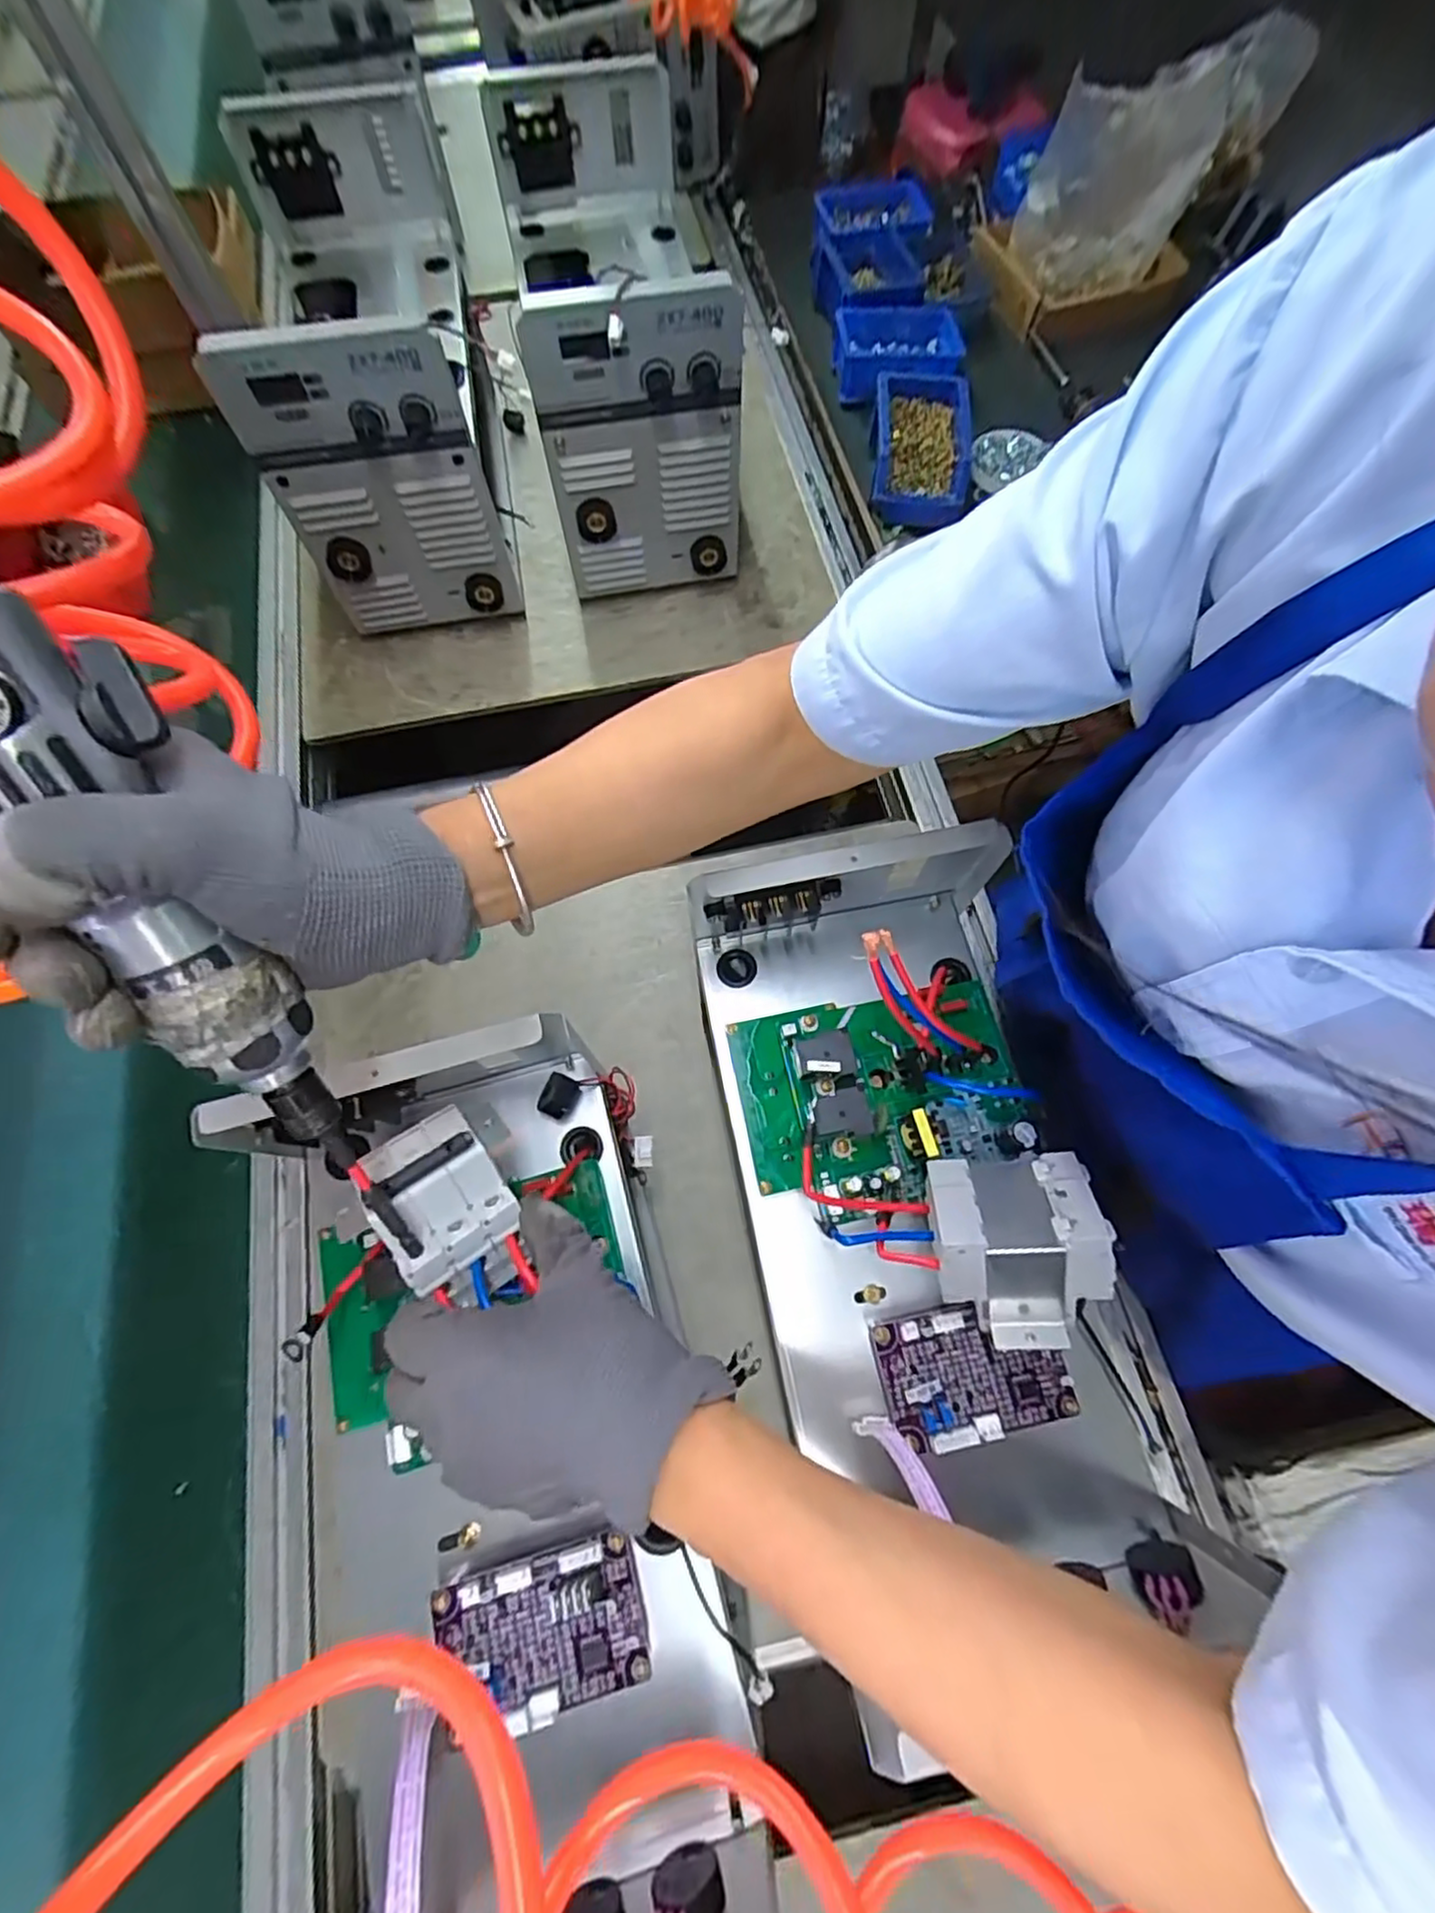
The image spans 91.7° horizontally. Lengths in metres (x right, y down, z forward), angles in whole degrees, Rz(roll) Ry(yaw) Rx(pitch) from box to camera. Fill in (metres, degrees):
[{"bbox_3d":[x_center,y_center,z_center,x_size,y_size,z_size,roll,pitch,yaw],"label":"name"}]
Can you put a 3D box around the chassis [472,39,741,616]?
[{"bbox_3d":[-0.106,-0.653,0.742,0.186,0.276,0.430,-11,70,-4],"label":"chassis"}]

